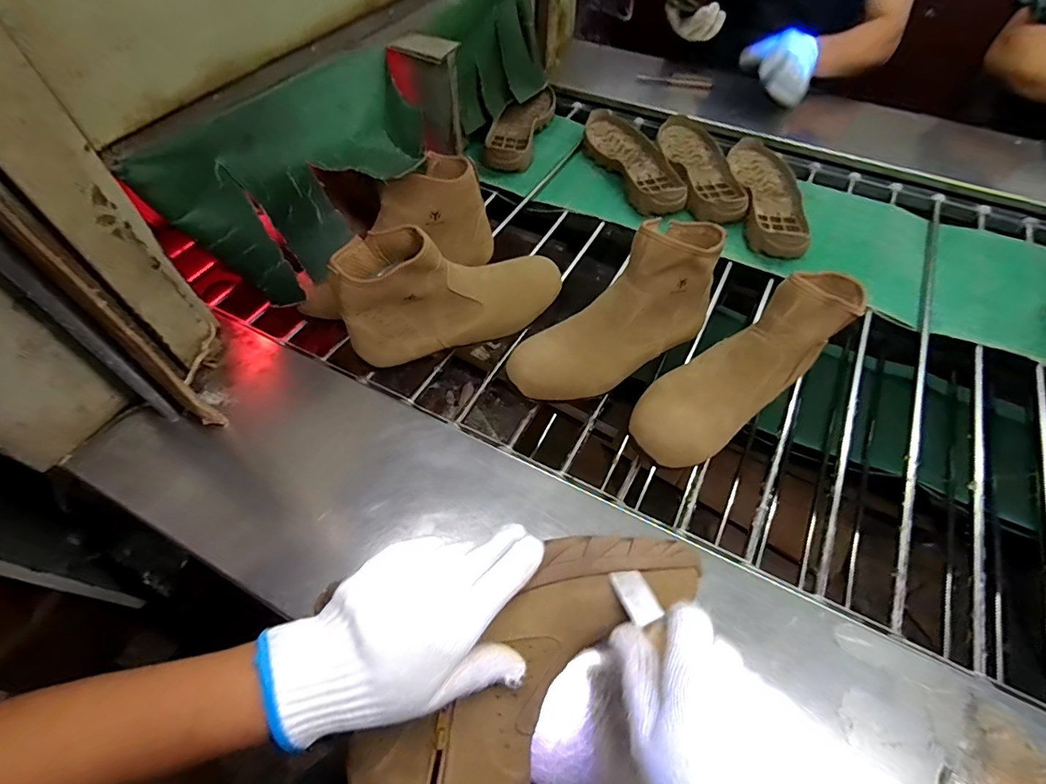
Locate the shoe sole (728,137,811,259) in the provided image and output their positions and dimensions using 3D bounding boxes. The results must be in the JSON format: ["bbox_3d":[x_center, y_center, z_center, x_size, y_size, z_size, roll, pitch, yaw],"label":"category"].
[{"bbox_3d":[0.412,-0.337,0.806,0.095,0.027,0.293,7,54,3],"label":"shoe sole"}]

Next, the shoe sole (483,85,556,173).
[{"bbox_3d":[-0.002,-0.522,0.933,0.089,0.036,0.272,14,57,9],"label":"shoe sole"}]

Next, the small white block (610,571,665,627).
[{"bbox_3d":[0.079,0.143,0.336,0.022,0.009,0.038,-18,57,-14],"label":"small white block"}]

